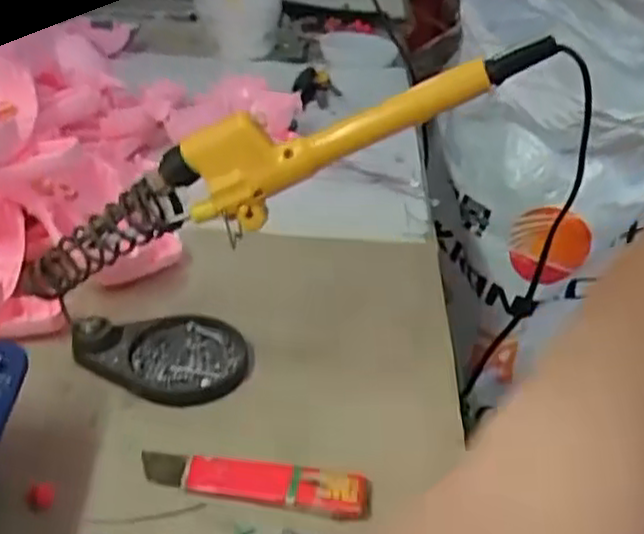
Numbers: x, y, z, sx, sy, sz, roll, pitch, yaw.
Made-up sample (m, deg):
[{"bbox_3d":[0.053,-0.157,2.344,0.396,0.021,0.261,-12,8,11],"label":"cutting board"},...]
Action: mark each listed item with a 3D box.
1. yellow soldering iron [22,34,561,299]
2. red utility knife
[{"bbox_3d":[-0.033,-0.048,0.349,0.282,0.047,0.024,-21,31,14],"label":"yellow soldering iron"},{"bbox_3d":[-0.032,0.097,0.340,0.107,0.012,0.021,8,34,8],"label":"red utility knife"}]

